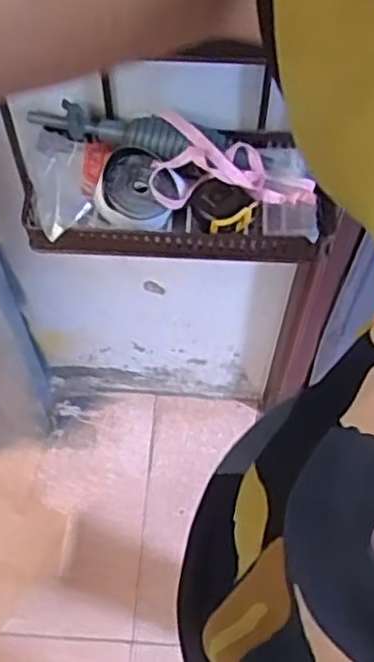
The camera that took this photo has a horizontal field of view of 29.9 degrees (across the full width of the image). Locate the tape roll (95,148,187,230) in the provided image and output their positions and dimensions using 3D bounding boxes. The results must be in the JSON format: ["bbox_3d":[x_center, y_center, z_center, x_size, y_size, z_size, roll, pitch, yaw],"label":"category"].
[{"bbox_3d":[-0.059,-0.162,0.800,0.096,0.030,0.089,0,61,0],"label":"tape roll"}]

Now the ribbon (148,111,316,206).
[{"bbox_3d":[0.037,-0.179,0.803,0.156,0.042,0.100,16,61,-7],"label":"ribbon"}]

